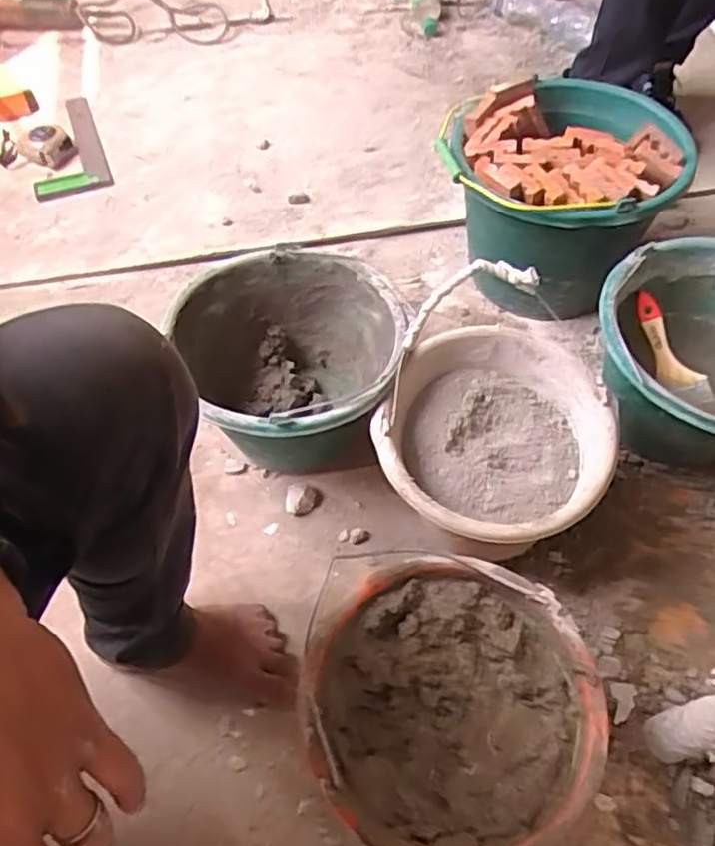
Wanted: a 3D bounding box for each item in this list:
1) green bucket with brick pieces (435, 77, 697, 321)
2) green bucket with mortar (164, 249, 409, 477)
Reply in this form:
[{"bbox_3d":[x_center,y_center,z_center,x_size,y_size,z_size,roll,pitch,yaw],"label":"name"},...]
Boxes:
[{"bbox_3d":[0.276,-0.307,0.965,0.297,0.238,0.316,31,61,20],"label":"green bucket with brick pieces"},{"bbox_3d":[-0.078,-0.054,0.825,0.260,0.178,0.270,-26,59,-17],"label":"green bucket with mortar"}]

